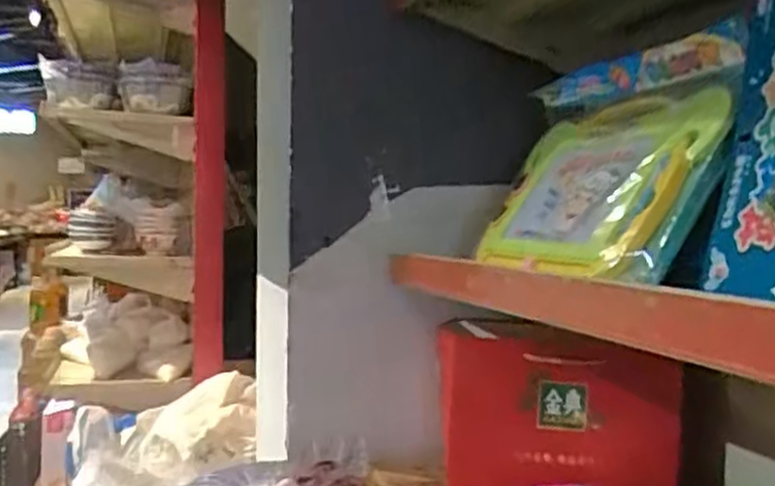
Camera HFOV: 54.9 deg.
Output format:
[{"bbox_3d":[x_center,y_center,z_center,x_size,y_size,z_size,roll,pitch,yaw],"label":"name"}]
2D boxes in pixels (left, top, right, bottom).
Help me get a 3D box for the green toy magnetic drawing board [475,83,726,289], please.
[{"bbox_3d":[0.229,-0.063,0.854,0.032,0.226,0.326,37,-9,-20],"label":"green toy magnetic drawing board"}]

